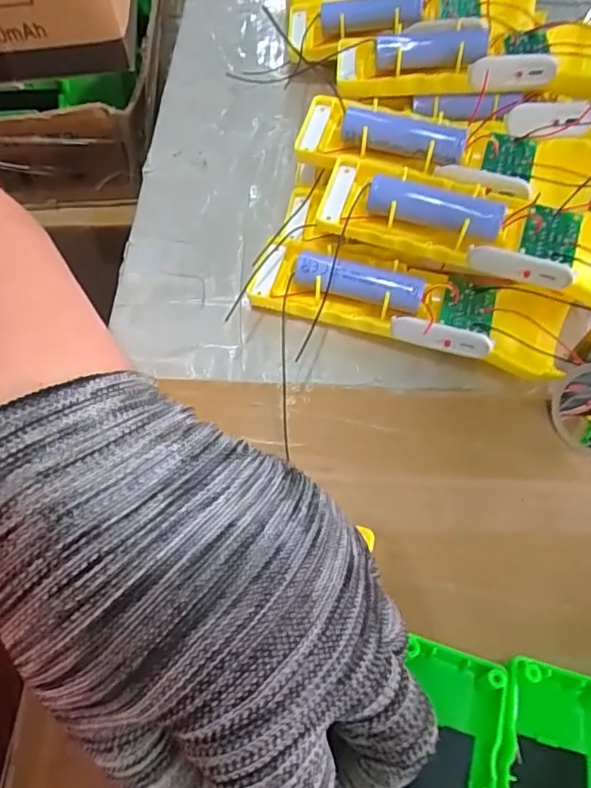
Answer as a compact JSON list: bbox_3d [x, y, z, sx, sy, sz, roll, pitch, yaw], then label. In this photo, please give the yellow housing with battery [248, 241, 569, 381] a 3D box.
[{"bbox_3d":[0.056,-0.047,0.290,0.155,0.031,0.044,16,63,7],"label":"yellow housing with battery"}]

